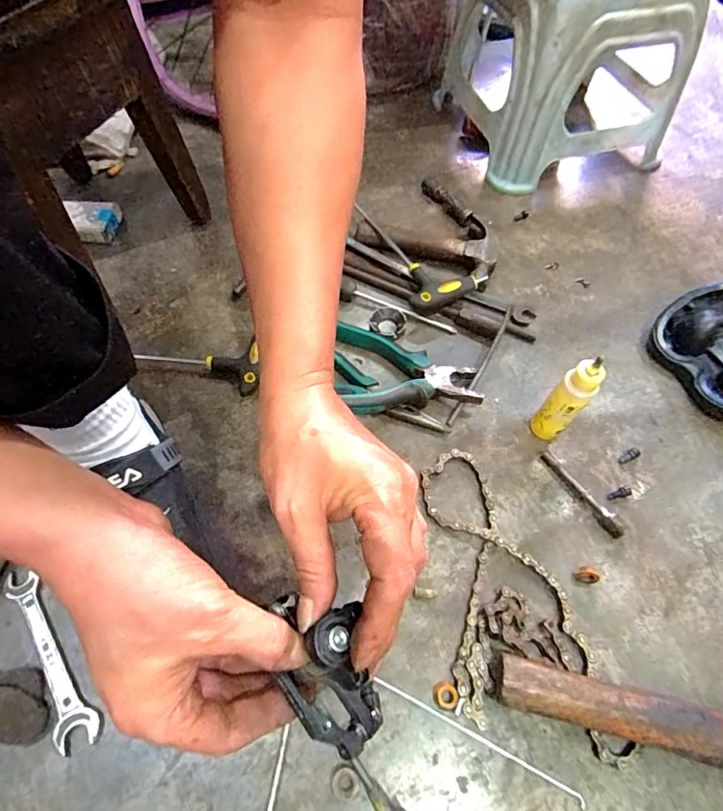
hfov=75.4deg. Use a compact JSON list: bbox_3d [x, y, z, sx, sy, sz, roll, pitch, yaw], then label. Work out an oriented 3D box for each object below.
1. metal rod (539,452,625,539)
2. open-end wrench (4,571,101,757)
[{"bbox_3d":[0.201,0.079,0.431,0.011,0.013,0.095,-28,63,-17],"label":"metal rod"},{"bbox_3d":[-0.242,0.191,0.361,0.027,0.004,0.146,-32,65,-18],"label":"open-end wrench"}]

